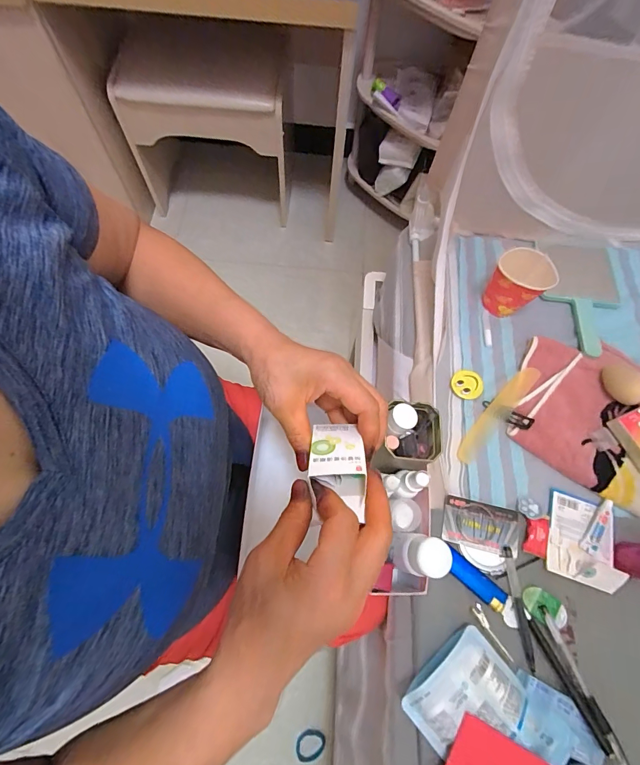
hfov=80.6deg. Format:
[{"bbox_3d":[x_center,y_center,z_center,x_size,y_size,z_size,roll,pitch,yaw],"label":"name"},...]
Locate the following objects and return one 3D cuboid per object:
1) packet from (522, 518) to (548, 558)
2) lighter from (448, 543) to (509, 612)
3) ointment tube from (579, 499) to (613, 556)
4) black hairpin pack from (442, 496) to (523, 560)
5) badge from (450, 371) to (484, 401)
[{"bbox_3d":[0.253,0.179,0.440,0.025,0.004,0.043,21,69,6],"label":"packet"},{"bbox_3d":[0.174,0.222,0.424,0.073,0.010,0.023,40,72,13],"label":"lighter"},{"bbox_3d":[0.330,0.170,0.446,0.020,0.006,0.069,36,71,11],"label":"ointment tube"},{"bbox_3d":[0.192,0.169,0.445,0.085,0.007,0.053,15,68,3],"label":"black hairpin pack"},{"bbox_3d":[0.203,0.003,0.520,0.042,0.006,0.041,1,68,-2],"label":"badge"}]

